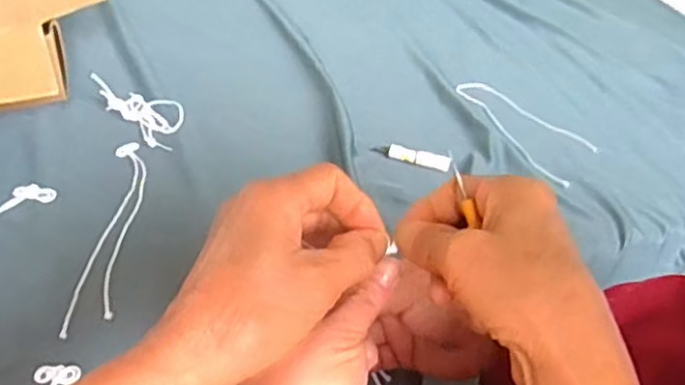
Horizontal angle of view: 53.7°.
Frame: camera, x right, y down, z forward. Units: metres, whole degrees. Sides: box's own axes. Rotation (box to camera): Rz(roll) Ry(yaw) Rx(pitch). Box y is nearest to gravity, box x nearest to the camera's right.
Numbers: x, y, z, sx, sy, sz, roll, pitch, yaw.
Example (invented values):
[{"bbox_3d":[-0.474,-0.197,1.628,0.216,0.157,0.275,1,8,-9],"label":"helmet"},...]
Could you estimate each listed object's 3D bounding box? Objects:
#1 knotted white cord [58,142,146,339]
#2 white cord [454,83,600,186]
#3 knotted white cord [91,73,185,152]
[{"bbox_3d":[-0.184,0.026,0.545,0.033,0.004,0.214,1,40,-6],"label":"knotted white cord"},{"bbox_3d":[0.191,-0.074,0.739,0.083,0.004,0.189,-25,49,-31],"label":"white cord"},{"bbox_3d":[-0.194,-0.082,0.660,0.109,0.018,0.057,35,47,13],"label":"knotted white cord"}]

